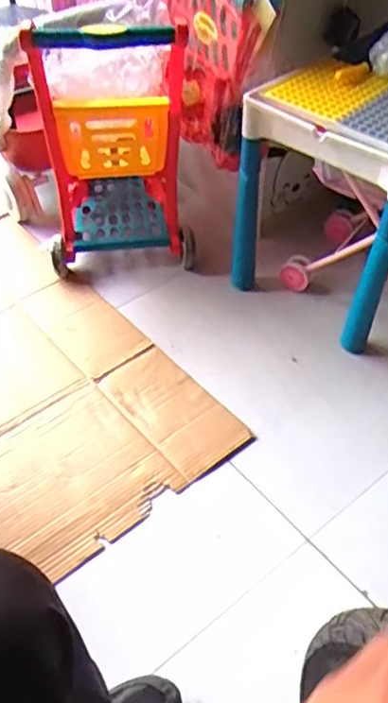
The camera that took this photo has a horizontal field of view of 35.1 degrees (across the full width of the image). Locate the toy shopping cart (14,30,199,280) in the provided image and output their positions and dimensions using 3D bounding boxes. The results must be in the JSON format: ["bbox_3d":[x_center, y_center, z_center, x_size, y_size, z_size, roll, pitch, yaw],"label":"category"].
[{"bbox_3d":[-0.155,-0.419,1.209,0.290,0.471,0.257,-3,48,-2],"label":"toy shopping cart"}]

